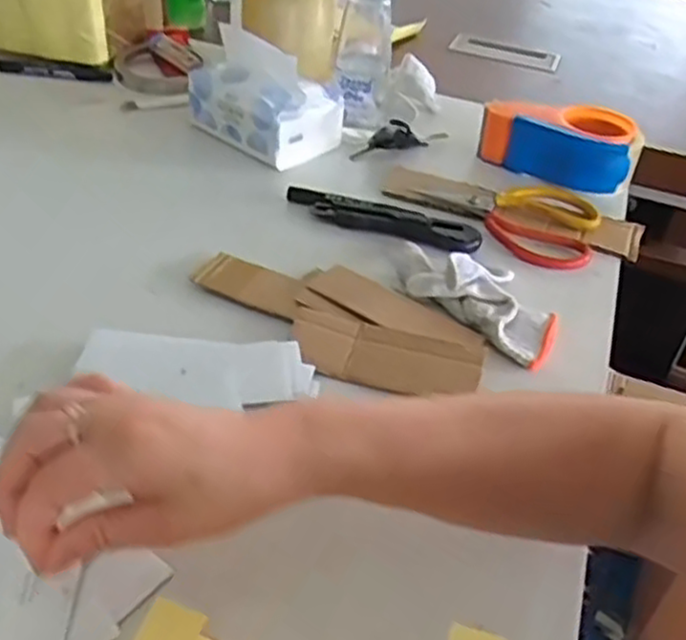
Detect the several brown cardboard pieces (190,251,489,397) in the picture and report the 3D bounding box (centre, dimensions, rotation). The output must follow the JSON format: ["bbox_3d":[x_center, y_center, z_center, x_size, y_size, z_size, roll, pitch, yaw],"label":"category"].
[{"bbox_3d":[-0.002,-0.006,0.572,0.222,0.011,0.102,30,44,26],"label":"several brown cardboard pieces"}]

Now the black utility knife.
[{"bbox_3d":[0.032,-0.095,0.679,0.183,0.018,0.032,21,41,16],"label":"black utility knife"}]

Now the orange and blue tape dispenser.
[{"bbox_3d":[0.228,-0.190,0.793,0.161,0.062,0.076,21,41,17],"label":"orange and blue tape dispenser"}]

